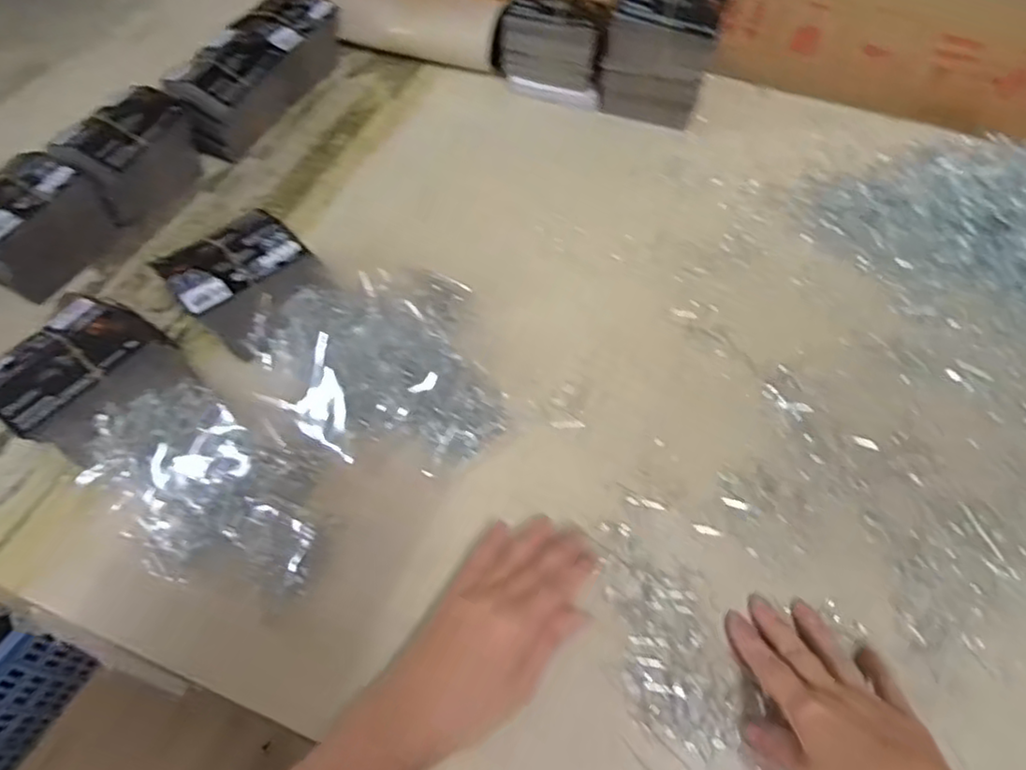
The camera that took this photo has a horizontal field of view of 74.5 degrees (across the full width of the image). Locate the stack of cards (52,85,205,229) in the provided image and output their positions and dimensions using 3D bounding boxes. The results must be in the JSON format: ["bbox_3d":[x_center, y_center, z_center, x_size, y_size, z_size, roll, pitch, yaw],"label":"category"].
[{"bbox_3d":[-0.348,-0.210,0.628,0.059,0.079,0.110,31,62,16],"label":"stack of cards"}]

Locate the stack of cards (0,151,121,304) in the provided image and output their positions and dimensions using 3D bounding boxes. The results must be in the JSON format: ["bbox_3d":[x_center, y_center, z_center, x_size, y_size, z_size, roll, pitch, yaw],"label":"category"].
[{"bbox_3d":[-0.408,-0.134,0.571,0.069,0.082,0.108,28,61,14],"label":"stack of cards"}]

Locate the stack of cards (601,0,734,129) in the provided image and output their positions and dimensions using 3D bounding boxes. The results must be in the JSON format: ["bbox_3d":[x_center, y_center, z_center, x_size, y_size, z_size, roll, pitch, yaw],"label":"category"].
[{"bbox_3d":[0.148,-0.333,0.688,0.111,0.137,0.051,13,58,6],"label":"stack of cards"}]

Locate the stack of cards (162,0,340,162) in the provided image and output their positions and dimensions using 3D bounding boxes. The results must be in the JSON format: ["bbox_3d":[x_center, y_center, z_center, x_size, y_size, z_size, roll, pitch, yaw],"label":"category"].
[{"bbox_3d":[-0.263,-0.327,0.704,0.067,0.078,0.229,24,60,12],"label":"stack of cards"}]

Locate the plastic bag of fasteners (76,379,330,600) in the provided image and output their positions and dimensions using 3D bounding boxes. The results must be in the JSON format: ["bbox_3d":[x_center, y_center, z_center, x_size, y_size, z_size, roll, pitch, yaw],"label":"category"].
[{"bbox_3d":[-0.209,0.072,0.468,0.172,0.044,0.119,23,60,12],"label":"plastic bag of fasteners"}]

